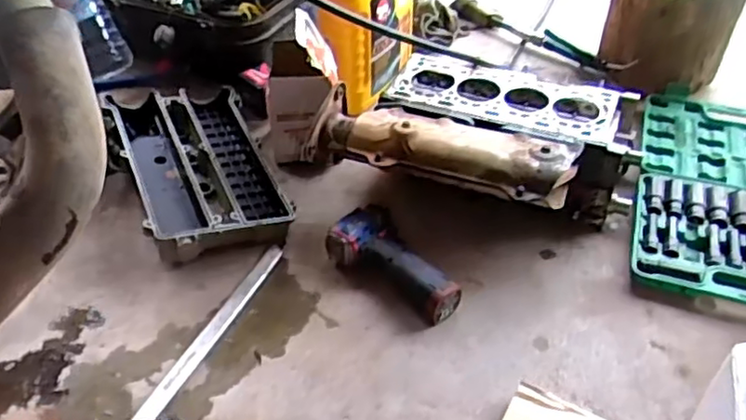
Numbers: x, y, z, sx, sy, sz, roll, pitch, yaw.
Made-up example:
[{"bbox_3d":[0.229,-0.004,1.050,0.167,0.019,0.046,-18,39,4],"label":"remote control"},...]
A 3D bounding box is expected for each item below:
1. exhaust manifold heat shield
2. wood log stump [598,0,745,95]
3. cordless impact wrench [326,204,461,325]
[{"bbox_3d":[0.098,-0.083,0.947,0.357,0.065,0.127,15,45,15],"label":"exhaust manifold heat shield"},{"bbox_3d":[0.565,-0.374,1.277,0.212,0.232,0.211,13,45,13],"label":"wood log stump"},{"bbox_3d":[0.041,0.068,0.928,0.200,0.057,0.108,28,49,26],"label":"cordless impact wrench"}]

